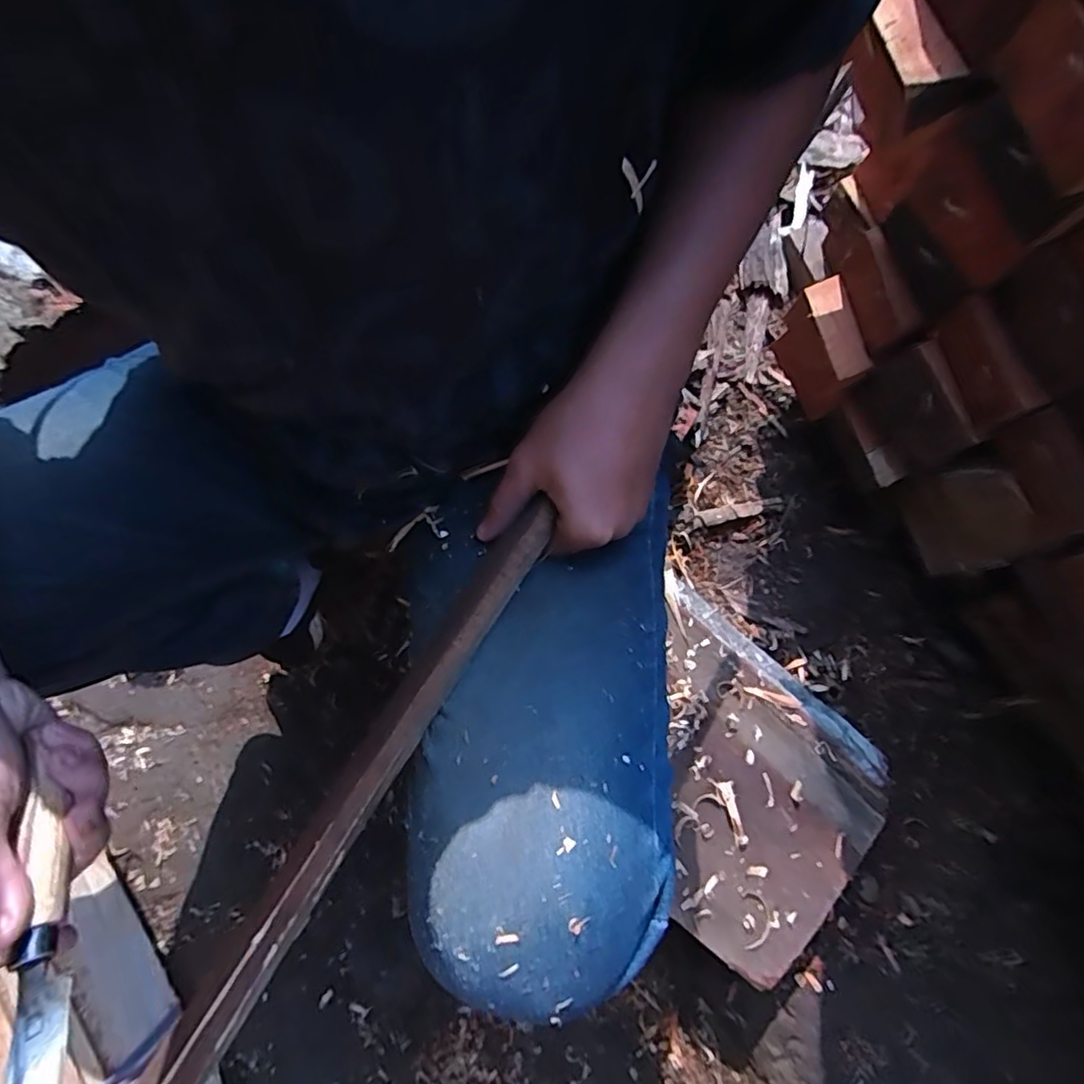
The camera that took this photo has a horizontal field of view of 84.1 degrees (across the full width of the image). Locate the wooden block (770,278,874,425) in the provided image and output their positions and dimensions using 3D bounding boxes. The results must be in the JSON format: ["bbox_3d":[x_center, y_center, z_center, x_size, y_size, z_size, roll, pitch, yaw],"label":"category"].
[{"bbox_3d":[0.349,-0.230,0.754,0.050,0.124,0.135,-13,71,-6],"label":"wooden block"}]

